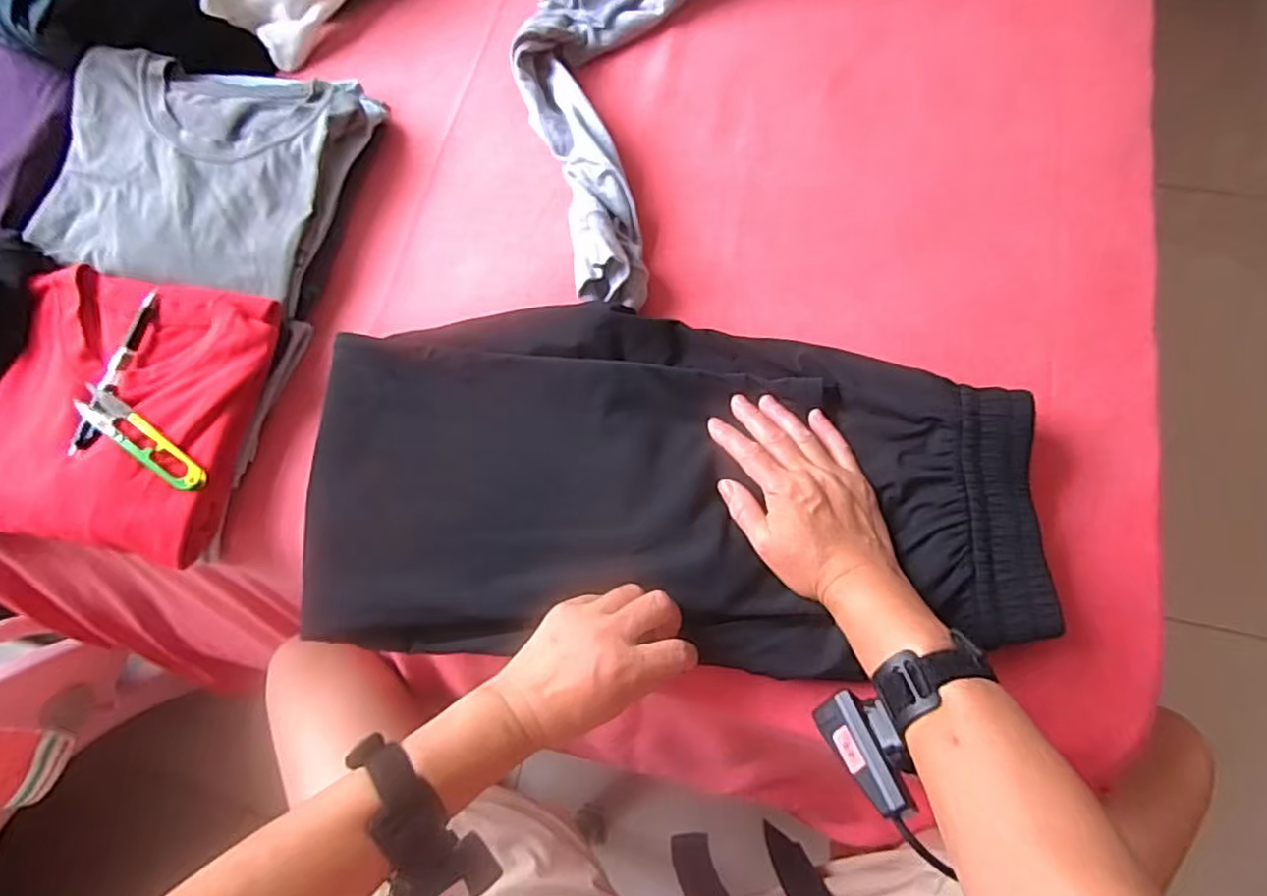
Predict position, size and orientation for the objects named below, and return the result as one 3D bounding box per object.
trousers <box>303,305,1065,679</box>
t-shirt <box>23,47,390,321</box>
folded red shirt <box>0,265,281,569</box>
[{"bbox_3d":[0.015,0.021,0.493,0.525,0.039,0.262,2,71,5],"label":"trousers"},{"bbox_3d":[-0.402,-0.259,0.610,0.268,0.035,0.245,9,71,9],"label":"t-shirt"},{"bbox_3d":[-0.419,-0.033,0.536,0.215,0.041,0.221,9,71,9],"label":"folded red shirt"}]

